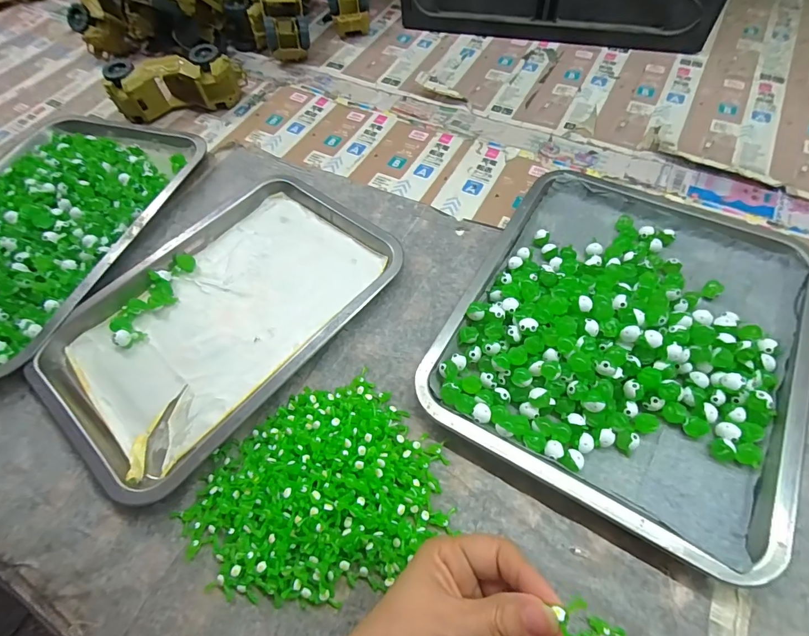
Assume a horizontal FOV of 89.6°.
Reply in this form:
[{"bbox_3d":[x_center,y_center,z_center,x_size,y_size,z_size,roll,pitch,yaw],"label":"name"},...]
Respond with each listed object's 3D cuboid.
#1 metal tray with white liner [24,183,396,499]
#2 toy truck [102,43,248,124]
[{"bbox_3d":[-0.171,-0.008,0.385,0.205,0.019,0.313,35,68,22],"label":"metal tray with white liner"},{"bbox_3d":[-0.307,-0.320,0.557,0.169,0.058,0.060,-14,59,-4],"label":"toy truck"}]

